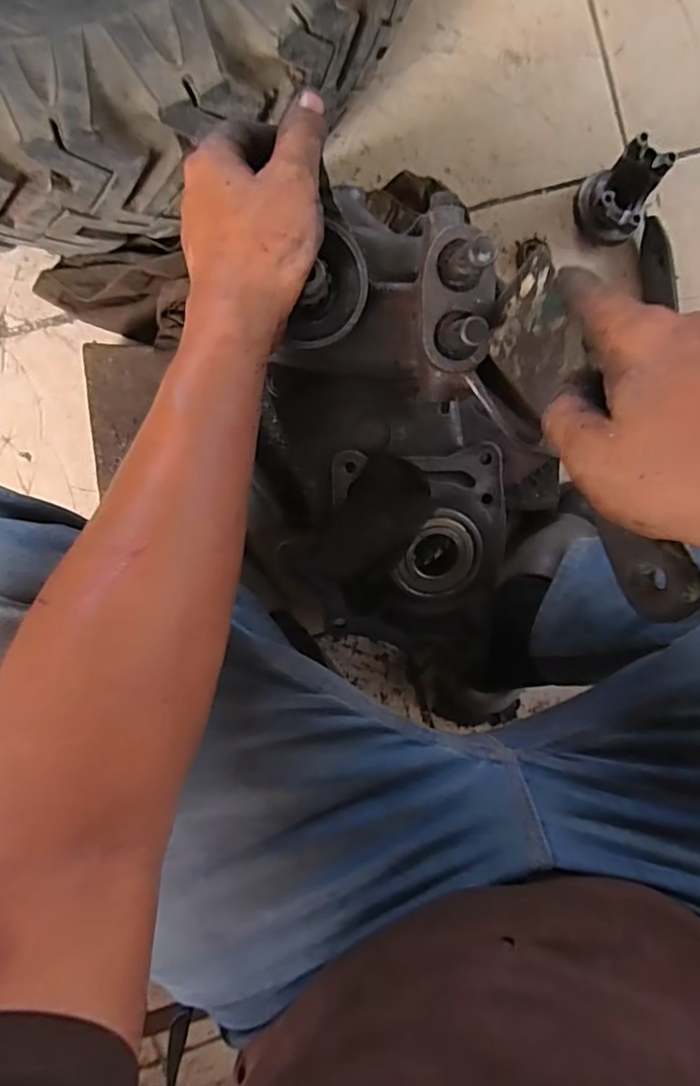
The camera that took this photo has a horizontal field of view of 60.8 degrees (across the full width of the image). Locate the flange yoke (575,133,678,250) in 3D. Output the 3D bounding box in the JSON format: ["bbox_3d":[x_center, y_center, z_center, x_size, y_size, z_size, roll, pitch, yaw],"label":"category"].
[{"bbox_3d":[0.286,-0.367,0.637,0.091,0.073,0.078,-44,96,-3],"label":"flange yoke"}]

